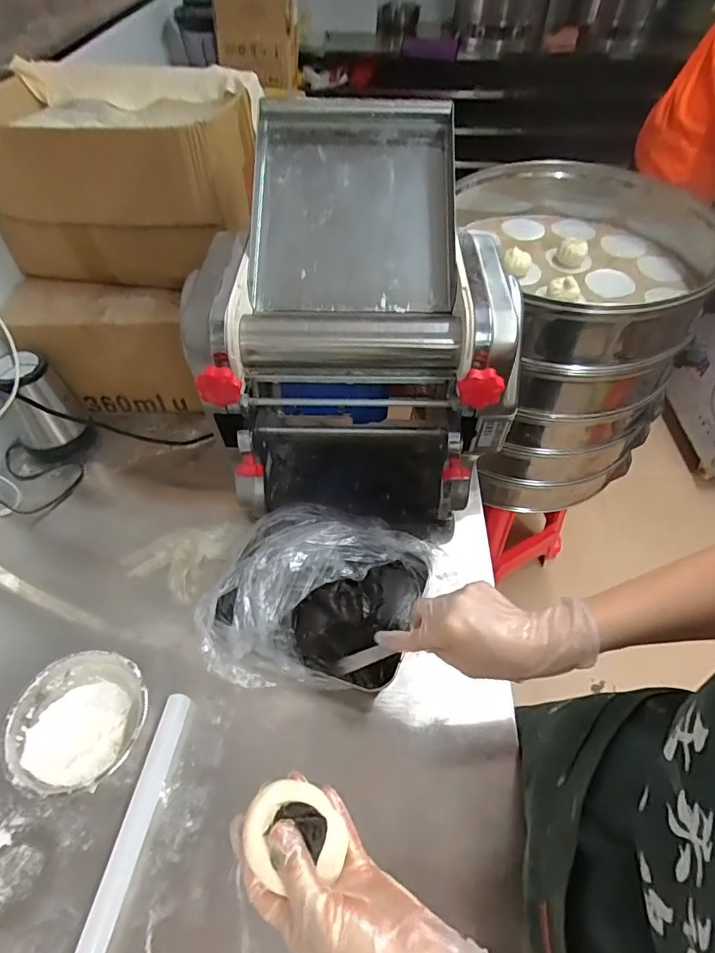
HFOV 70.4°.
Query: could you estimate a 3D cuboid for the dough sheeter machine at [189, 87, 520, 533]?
[{"bbox_3d":[-0.001,-0.178,0.710,0.345,0.467,0.386,0,51,0],"label":"dough sheeter machine"}]

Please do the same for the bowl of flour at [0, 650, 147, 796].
[{"bbox_3d":[-0.314,0.281,0.579,0.141,0.050,0.140,0,51,0],"label":"bowl of flour"}]

